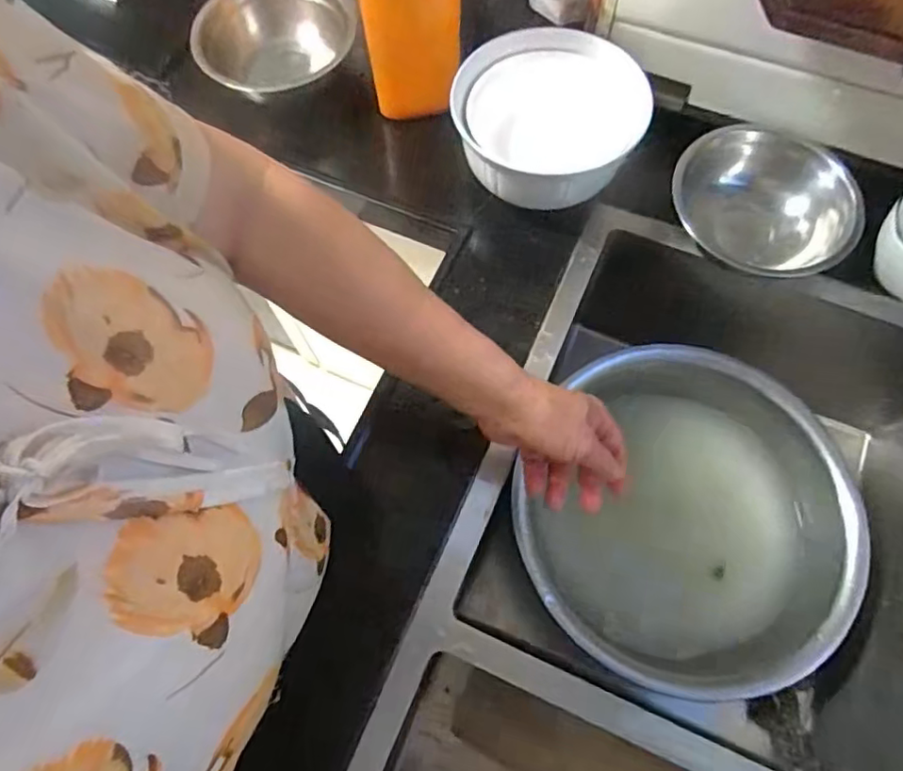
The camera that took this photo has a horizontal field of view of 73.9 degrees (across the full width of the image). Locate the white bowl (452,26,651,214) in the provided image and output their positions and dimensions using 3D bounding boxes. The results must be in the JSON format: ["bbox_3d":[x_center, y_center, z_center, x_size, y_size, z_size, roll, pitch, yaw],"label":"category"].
[{"bbox_3d":[0.088,-0.247,0.560,0.168,0.062,0.169,0,68,1],"label":"white bowl"}]

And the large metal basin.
[{"bbox_3d":[0.241,0.147,0.636,0.313,0.115,0.328,0,68,1],"label":"large metal basin"}]

